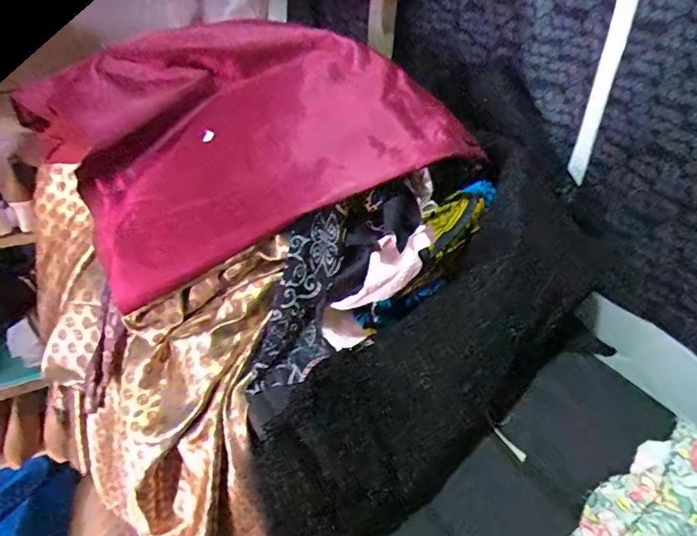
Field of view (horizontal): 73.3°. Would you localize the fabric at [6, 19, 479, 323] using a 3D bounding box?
[{"bbox_3d":[-0.173,-0.231,0.775,0.583,0.248,0.507,-16,41,-27],"label":"fabric"}]

